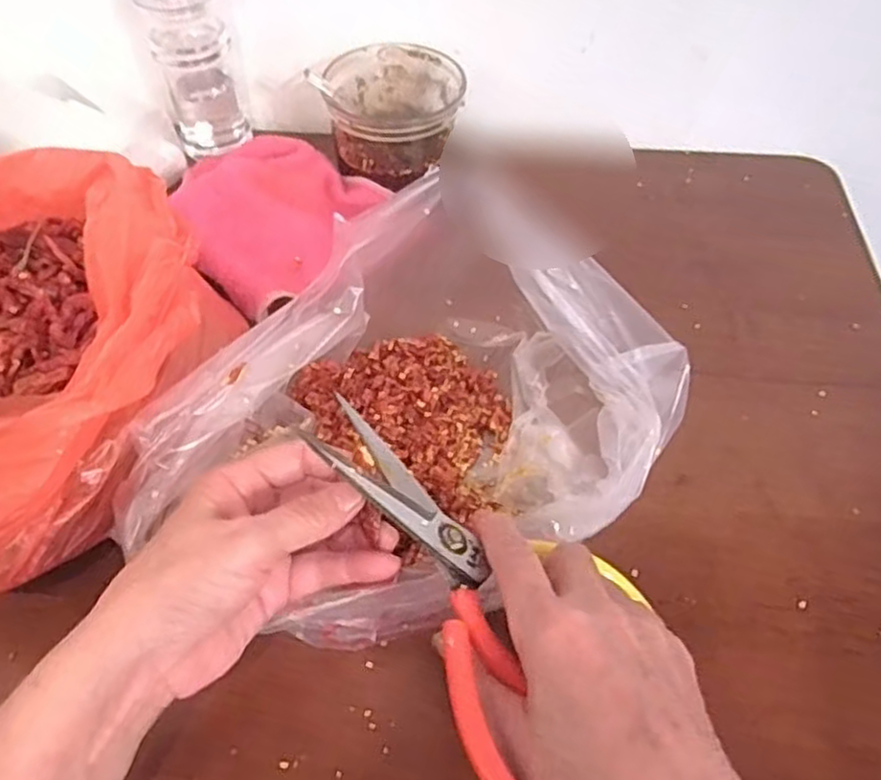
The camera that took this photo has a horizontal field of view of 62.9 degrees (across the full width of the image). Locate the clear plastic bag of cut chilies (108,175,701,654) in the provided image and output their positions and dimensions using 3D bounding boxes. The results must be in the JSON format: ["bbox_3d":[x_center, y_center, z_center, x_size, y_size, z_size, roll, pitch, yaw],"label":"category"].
[{"bbox_3d":[-0.025,0.019,0.361,0.254,0.130,0.174,-24,56,-17],"label":"clear plastic bag of cut chilies"}]

